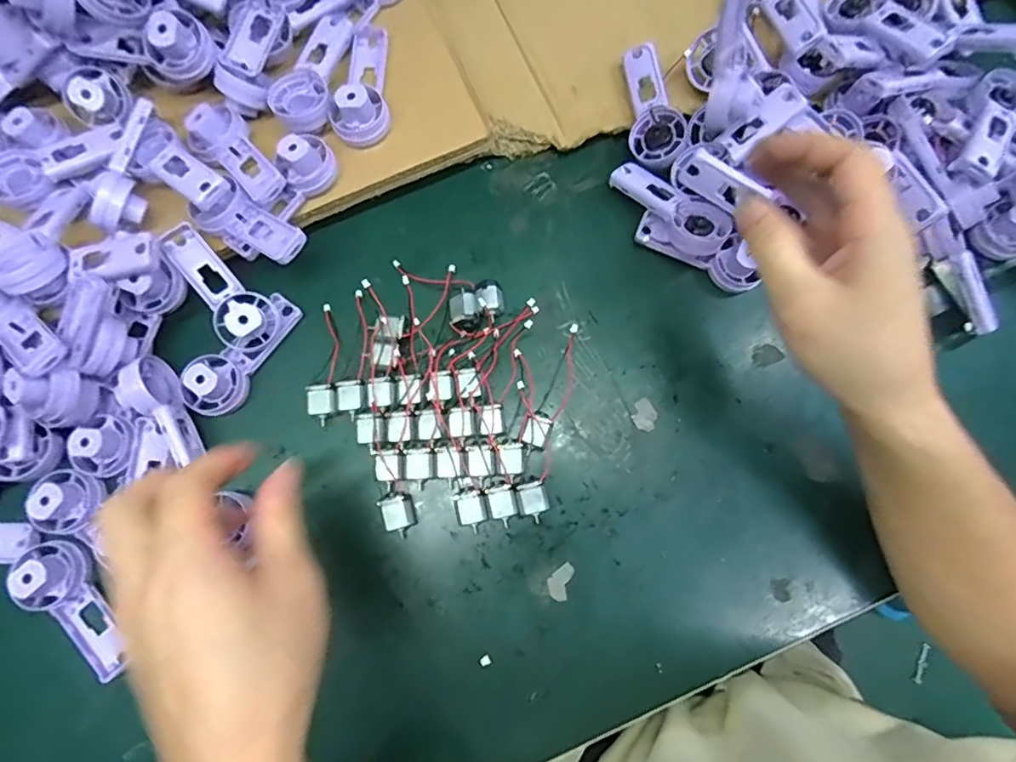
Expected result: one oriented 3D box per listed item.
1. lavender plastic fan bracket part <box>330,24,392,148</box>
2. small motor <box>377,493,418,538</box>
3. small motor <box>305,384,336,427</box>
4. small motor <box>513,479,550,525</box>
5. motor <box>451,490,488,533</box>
[{"bbox_3d":[-0.102,-0.211,0.368,0.037,0.028,0.094,-2,79,-1],"label":"lavender plastic fan bracket part"},{"bbox_3d":[-0.069,0.087,0.344,0.019,0.017,0.026,-20,80,-5],"label":"small motor"},{"bbox_3d":[-0.123,0.016,0.356,0.018,0.015,0.026,-12,80,-3],"label":"small motor"},{"bbox_3d":[0.016,0.078,0.343,0.018,0.015,0.025,-17,80,-4],"label":"small motor"},{"bbox_3d":[-0.023,0.084,0.342,0.018,0.014,0.024,-17,80,-4],"label":"motor"}]

